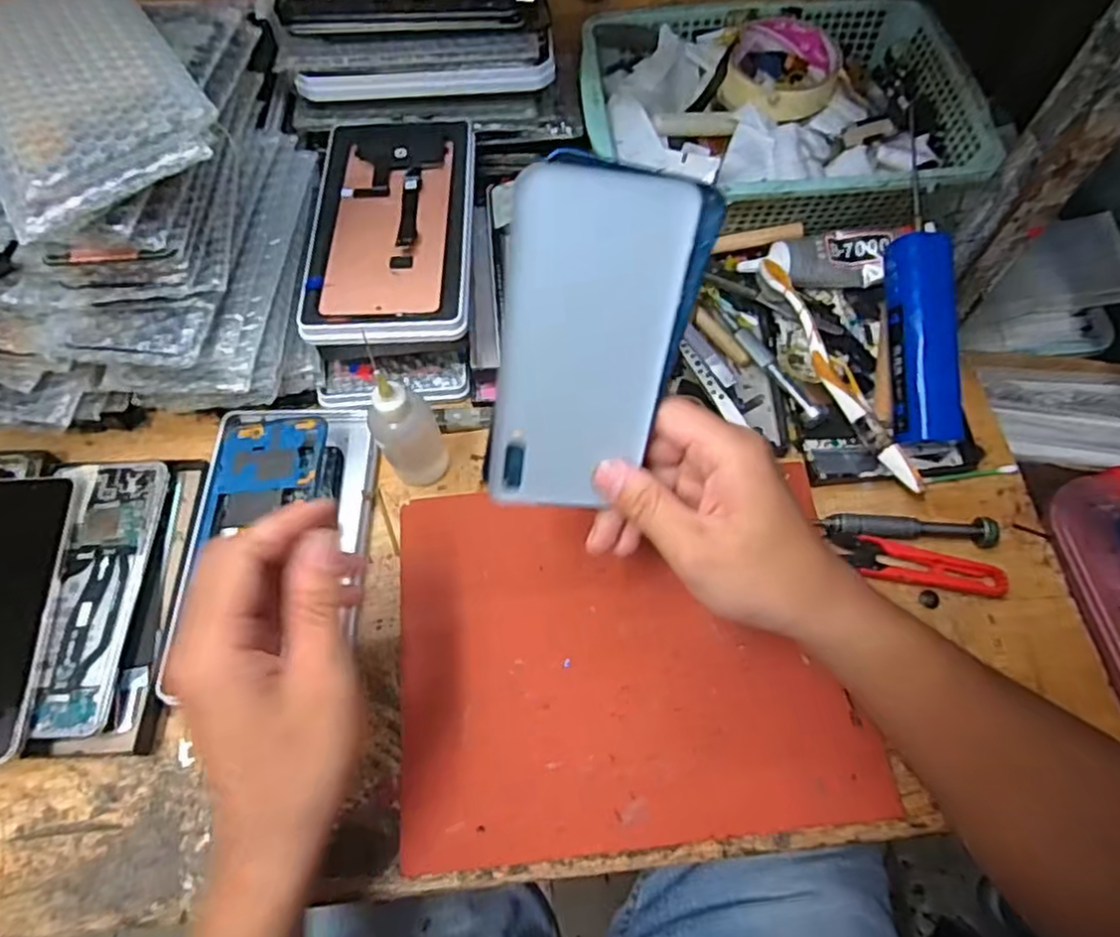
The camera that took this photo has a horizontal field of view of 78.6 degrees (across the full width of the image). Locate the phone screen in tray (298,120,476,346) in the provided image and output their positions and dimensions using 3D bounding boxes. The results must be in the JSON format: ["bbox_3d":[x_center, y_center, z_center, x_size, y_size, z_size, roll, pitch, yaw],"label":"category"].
[{"bbox_3d":[-0.109,-0.162,0.446,0.103,0.015,0.181,-1,65,0],"label":"phone screen in tray"}]

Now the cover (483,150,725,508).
[{"bbox_3d":[0.014,-0.049,0.299,0.080,0.155,0.008,6,33,-6],"label":"cover"}]

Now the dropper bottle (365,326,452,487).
[{"bbox_3d":[-0.088,-0.026,0.384,0.034,0.100,0.034,-22,67,-9],"label":"dropper bottle"}]

